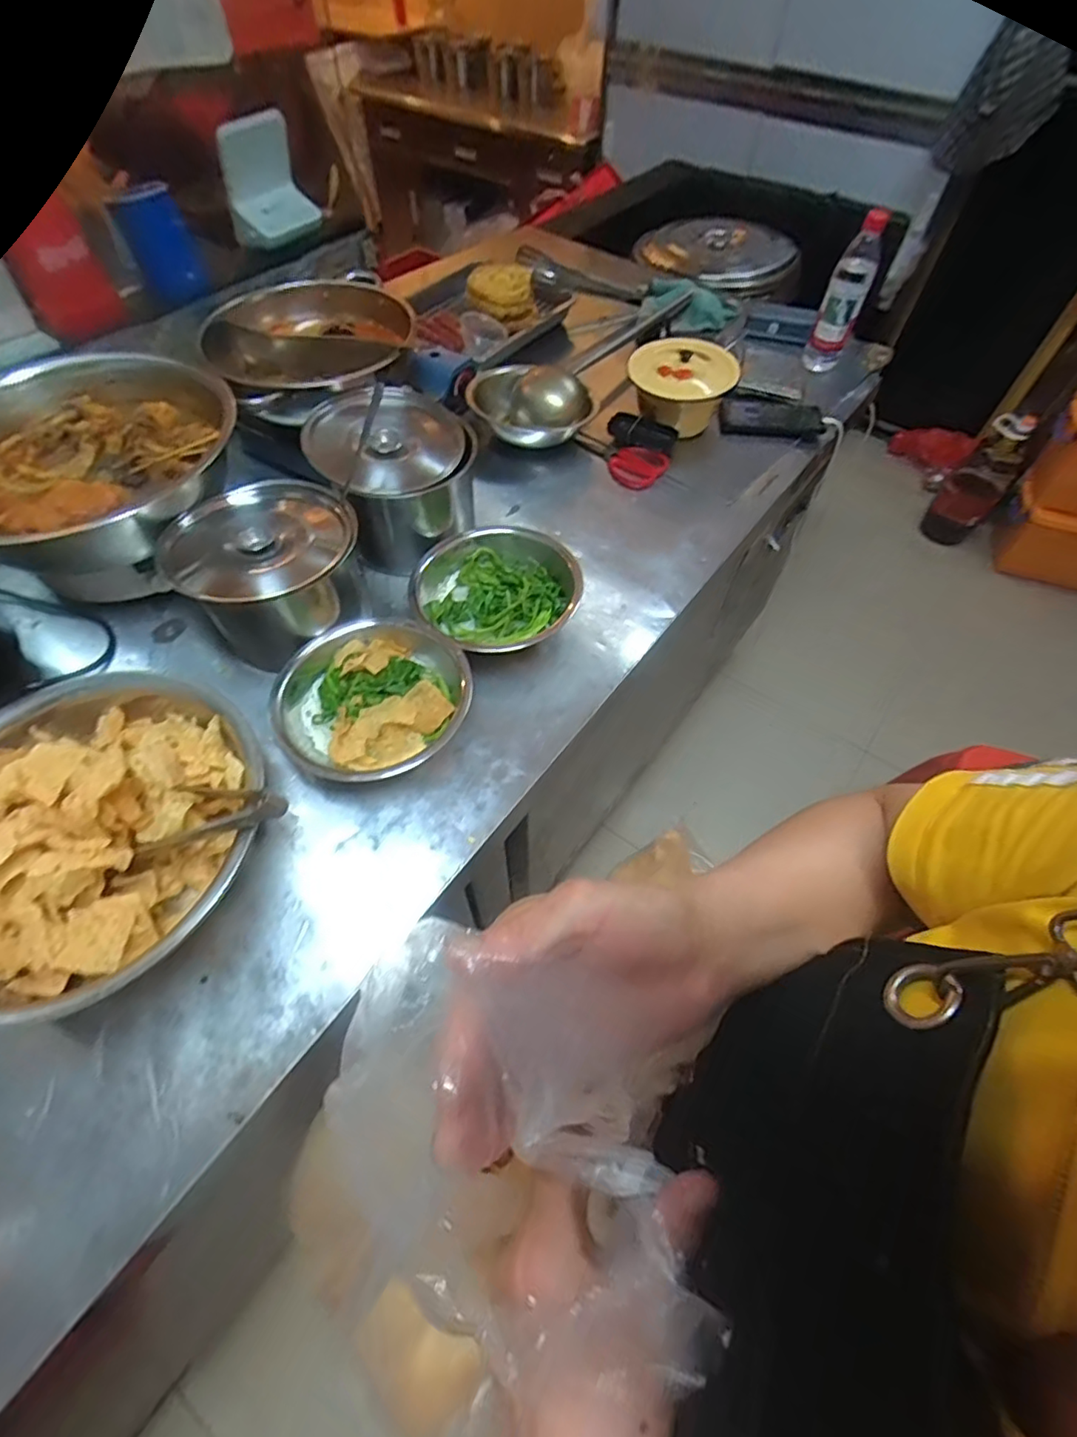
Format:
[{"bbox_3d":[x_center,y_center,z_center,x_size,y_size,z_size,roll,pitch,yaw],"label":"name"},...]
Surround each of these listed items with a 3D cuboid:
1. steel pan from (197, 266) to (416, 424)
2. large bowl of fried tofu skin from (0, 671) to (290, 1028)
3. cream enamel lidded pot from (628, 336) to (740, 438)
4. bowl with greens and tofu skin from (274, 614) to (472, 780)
[{"bbox_3d":[-0.318,-0.543,0.870,0.292,0.097,0.291,1,57,-1],"label":"steel pan"},{"bbox_3d":[-0.407,0.100,0.516,0.255,0.135,0.278,1,57,-1],"label":"large bowl of fried tofu skin"},{"bbox_3d":[0.229,-0.537,0.948,0.160,0.076,0.146,1,57,-1],"label":"cream enamel lidded pot"},{"bbox_3d":[-0.181,-0.025,0.643,0.199,0.057,0.186,1,57,-1],"label":"bowl with greens and tofu skin"}]

